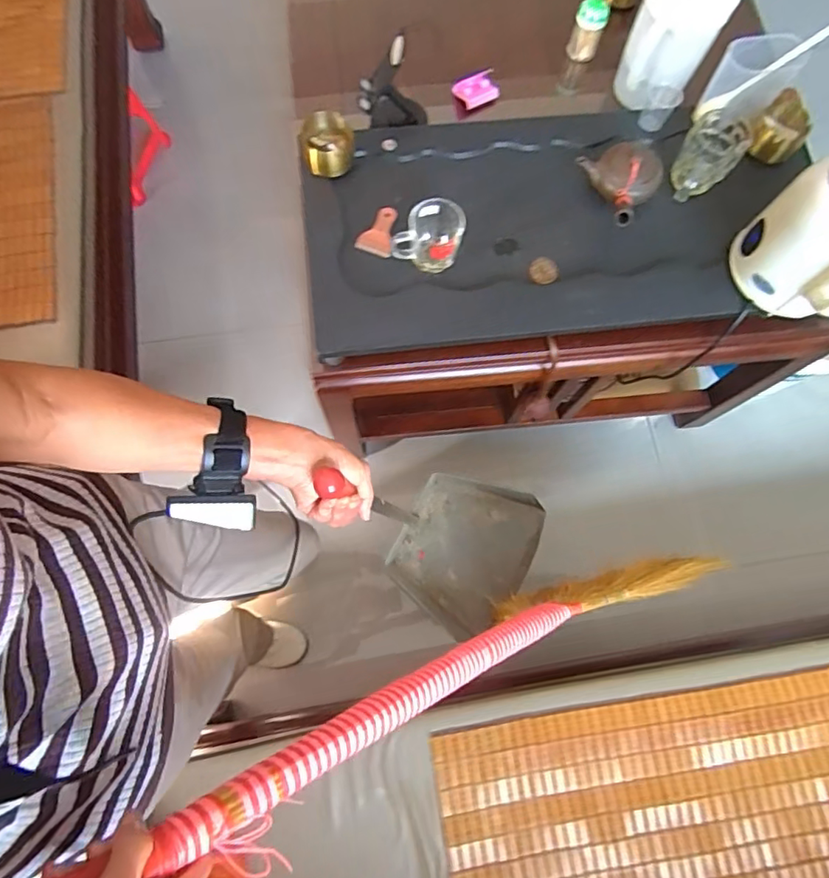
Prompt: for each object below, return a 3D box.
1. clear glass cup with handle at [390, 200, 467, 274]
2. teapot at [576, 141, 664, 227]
[{"bbox_3d":[0.020,-0.283,0.772,0.090,0.082,0.079,9,75,2],"label":"clear glass cup with handle"},{"bbox_3d":[0.307,-0.365,0.809,0.102,0.061,0.117,-24,76,-7],"label":"teapot"}]

